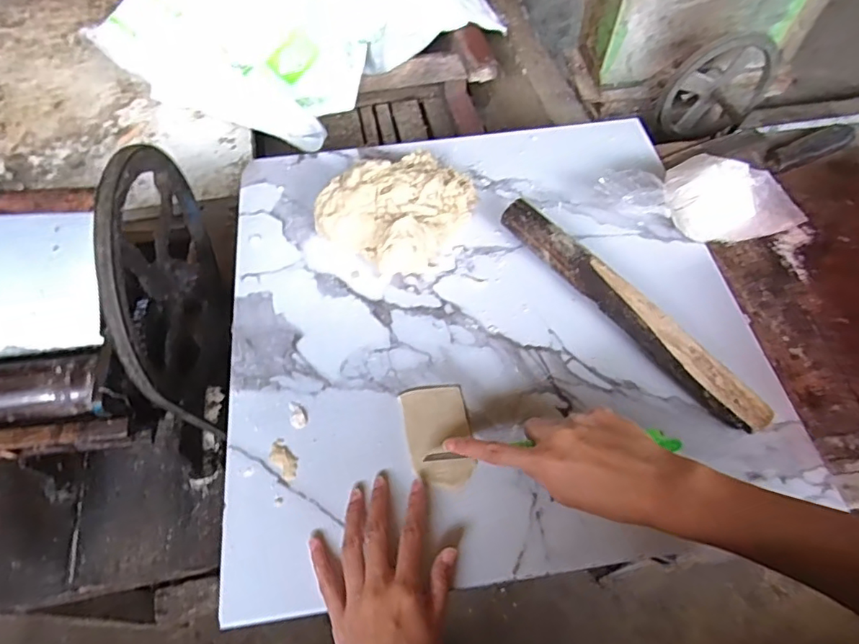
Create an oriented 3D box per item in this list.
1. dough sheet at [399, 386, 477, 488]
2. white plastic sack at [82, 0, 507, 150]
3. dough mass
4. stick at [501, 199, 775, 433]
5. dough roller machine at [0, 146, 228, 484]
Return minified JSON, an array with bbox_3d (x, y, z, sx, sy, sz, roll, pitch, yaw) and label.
[{"bbox_3d":[0.009,0.097,0.466,0.054,0.004,0.089,-12,58,-4],"label":"dough sheet"},{"bbox_3d":[-0.210,-0.565,1.004,0.402,0.206,0.640,39,64,19],"label":"white plastic sack"},{"bbox_3d":[-0.032,-0.127,0.575,0.134,0.061,0.148,32,62,16],"label":"dough mass"},{"bbox_3d":[0.182,-0.013,0.517,0.033,0.034,0.300,-33,65,-20],"label":"stick"},{"bbox_3d":[-0.364,0.001,0.563,0.241,0.309,0.290,-3,59,-5],"label":"dough roller machine"}]

